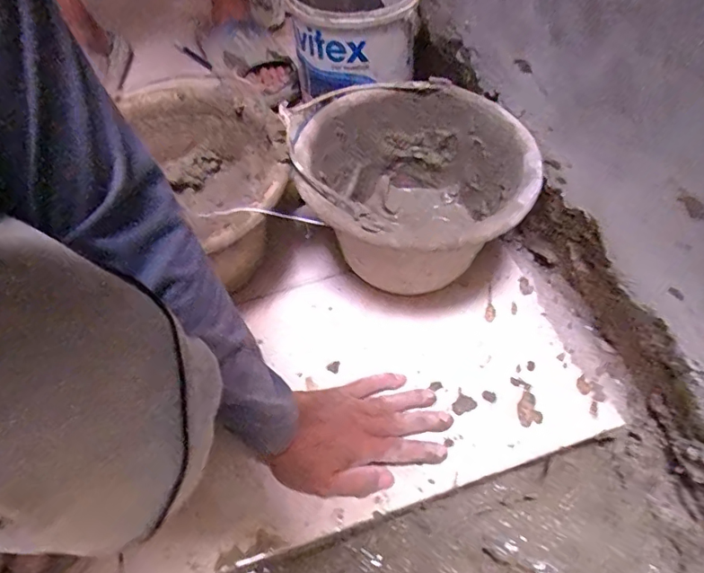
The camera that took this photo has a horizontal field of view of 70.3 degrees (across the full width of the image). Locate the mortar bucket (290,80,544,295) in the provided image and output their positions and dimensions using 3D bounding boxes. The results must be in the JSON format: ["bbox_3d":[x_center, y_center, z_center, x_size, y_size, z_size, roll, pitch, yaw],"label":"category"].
[{"bbox_3d":[0.065,-0.092,0.594,0.241,0.192,0.242,0,56,0],"label":"mortar bucket"}]

